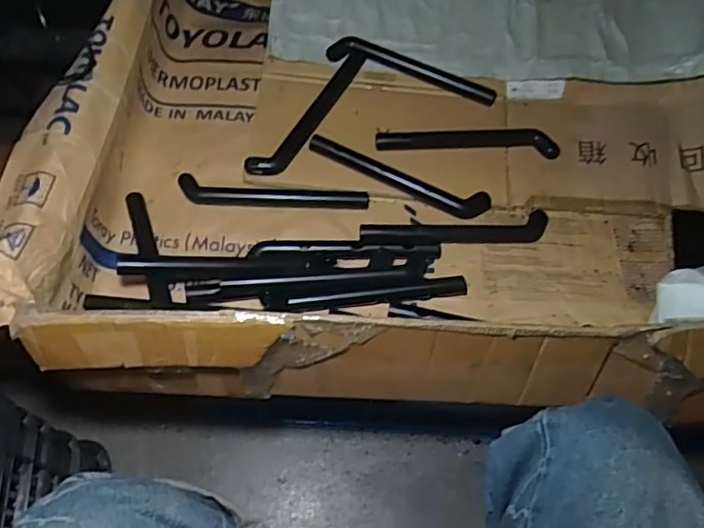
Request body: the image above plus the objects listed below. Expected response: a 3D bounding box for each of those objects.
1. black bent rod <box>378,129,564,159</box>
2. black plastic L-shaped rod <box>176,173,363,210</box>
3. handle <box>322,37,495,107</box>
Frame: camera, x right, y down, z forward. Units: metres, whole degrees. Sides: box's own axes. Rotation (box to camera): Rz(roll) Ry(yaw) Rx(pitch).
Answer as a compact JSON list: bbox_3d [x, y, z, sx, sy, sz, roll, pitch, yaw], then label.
[{"bbox_3d":[0.157,-0.173,0.813,0.244,0.026,0.048,3,63,-2],"label":"black bent rod"},{"bbox_3d":[-0.101,-0.089,0.777,0.243,0.019,0.035,4,63,-1],"label":"black plastic L-shaped rod"},{"bbox_3d":[0.086,-0.275,0.845,0.243,0.049,0.028,13,63,4],"label":"handle"}]

